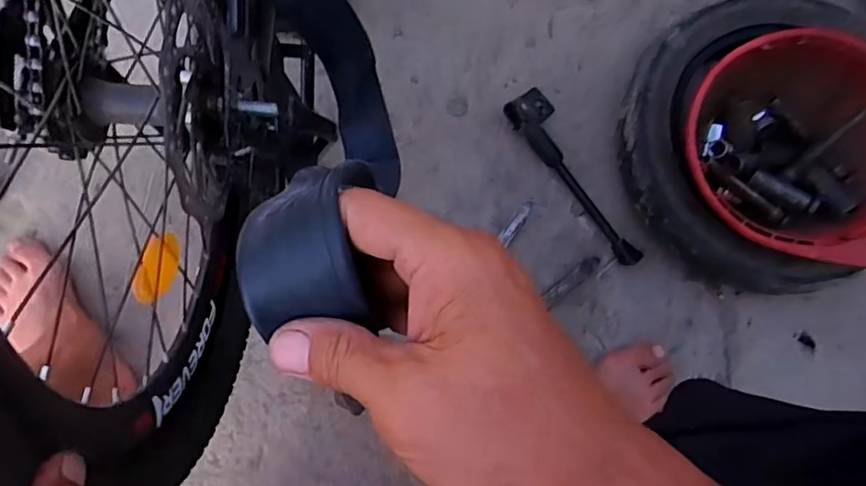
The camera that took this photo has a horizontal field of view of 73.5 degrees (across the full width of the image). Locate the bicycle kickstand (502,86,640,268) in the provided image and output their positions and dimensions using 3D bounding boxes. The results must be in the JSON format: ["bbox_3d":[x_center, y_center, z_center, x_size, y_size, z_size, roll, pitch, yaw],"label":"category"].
[{"bbox_3d":[0.184,-0.088,0.716,0.062,0.031,0.247,-36,84,-4],"label":"bicycle kickstand"}]

